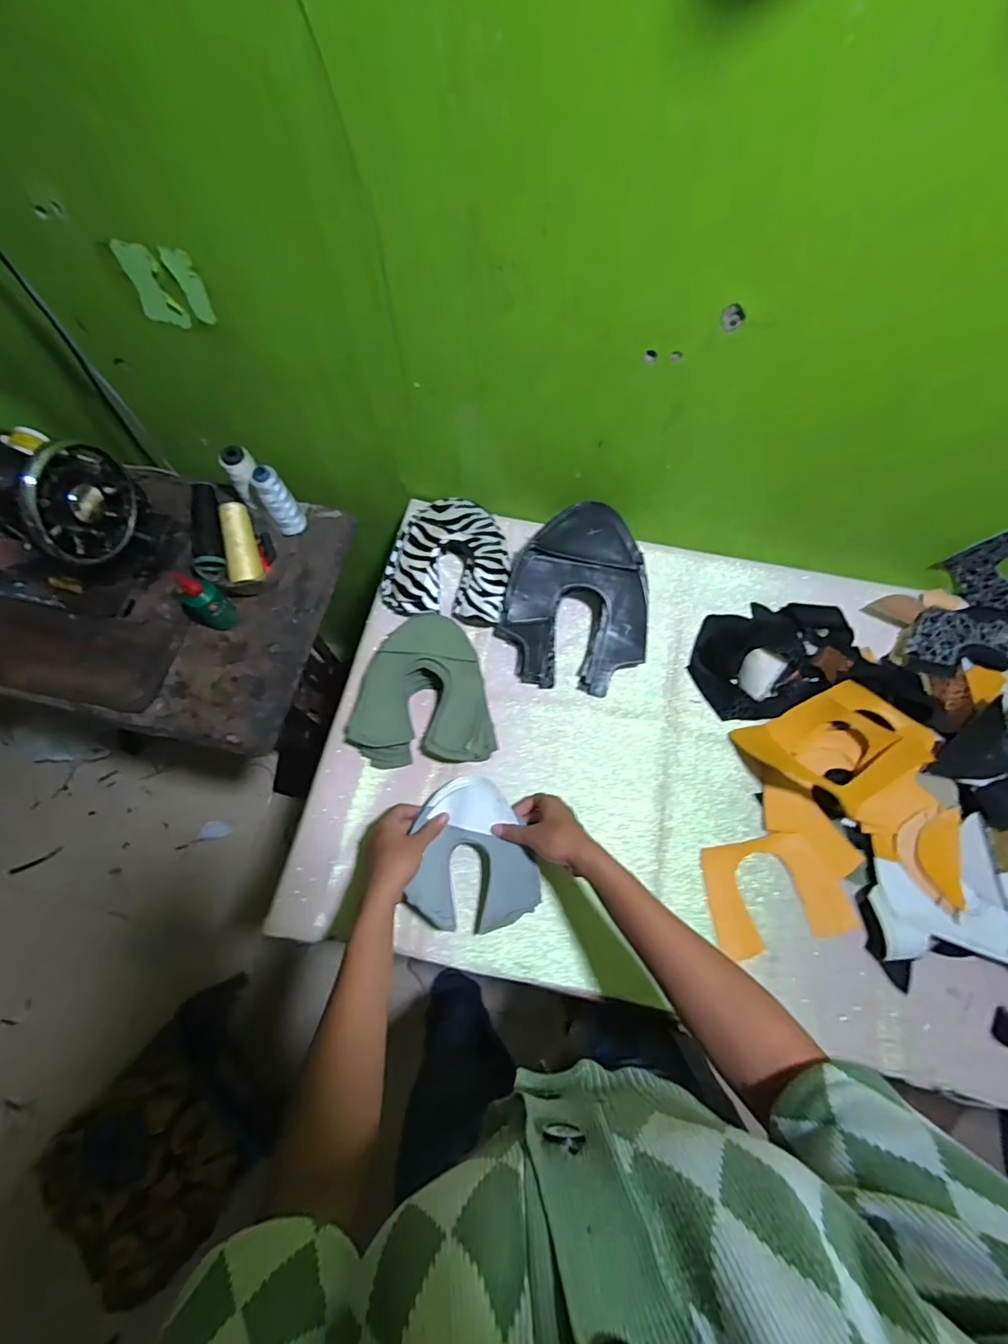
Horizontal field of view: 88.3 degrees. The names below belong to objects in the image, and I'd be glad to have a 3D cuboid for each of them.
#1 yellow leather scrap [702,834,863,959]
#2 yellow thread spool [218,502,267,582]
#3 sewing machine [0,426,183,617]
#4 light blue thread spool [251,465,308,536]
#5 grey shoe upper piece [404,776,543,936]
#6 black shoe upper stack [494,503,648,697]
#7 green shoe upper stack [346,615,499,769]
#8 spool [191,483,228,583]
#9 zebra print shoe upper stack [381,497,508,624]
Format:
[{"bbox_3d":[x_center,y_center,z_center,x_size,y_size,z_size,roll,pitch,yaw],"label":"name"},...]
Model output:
[{"bbox_3d":[0.317,0.256,0.608,0.157,0.007,0.116,-10,69,-4],"label":"yellow leather scrap"},{"bbox_3d":[-0.368,-0.179,0.724,0.037,0.039,0.117,-14,85,-6],"label":"yellow thread spool"},{"bbox_3d":[-0.671,-0.212,0.659,0.392,0.203,0.162,14,70,5],"label":"sewing machine"},{"bbox_3d":[-0.318,-0.241,0.735,0.041,0.105,0.037,-33,73,-12],"label":"light blue thread spool"},{"bbox_3d":[-0.041,0.205,0.582,0.131,0.056,0.163,-18,70,-7],"label":"grey shoe upper piece"},{"bbox_3d":[0.101,-0.096,0.685,0.194,0.100,0.222,9,69,3],"label":"black shoe upper stack"},{"bbox_3d":[-0.109,0.030,0.657,0.176,0.077,0.181,-9,69,-4],"label":"green shoe upper stack"},{"bbox_3d":[-0.399,-0.192,0.696,0.035,0.044,0.132,-7,88,-3],"label":"spool"},{"bbox_3d":[-0.075,-0.155,0.716,0.167,0.067,0.172,3,69,1],"label":"zebra print shoe upper stack"}]

